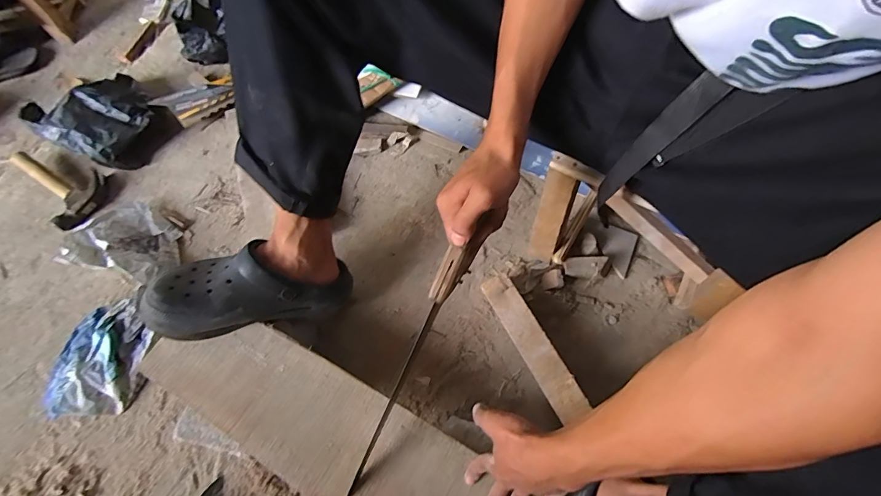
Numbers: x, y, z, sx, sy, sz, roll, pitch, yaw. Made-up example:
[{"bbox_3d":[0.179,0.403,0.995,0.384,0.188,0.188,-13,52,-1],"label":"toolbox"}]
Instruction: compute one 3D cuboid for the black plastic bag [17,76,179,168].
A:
[{"bbox_3d":[-0.684,-0.259,0.838,0.197,0.104,0.197,34,72,17],"label":"black plastic bag"}]

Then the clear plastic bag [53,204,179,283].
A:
[{"bbox_3d":[-0.566,-0.017,0.745,0.195,0.052,0.145,11,67,8],"label":"clear plastic bag"}]

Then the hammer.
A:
[{"bbox_3d":[-0.755,-0.121,0.797,0.213,0.057,0.129,21,69,12],"label":"hammer"}]

